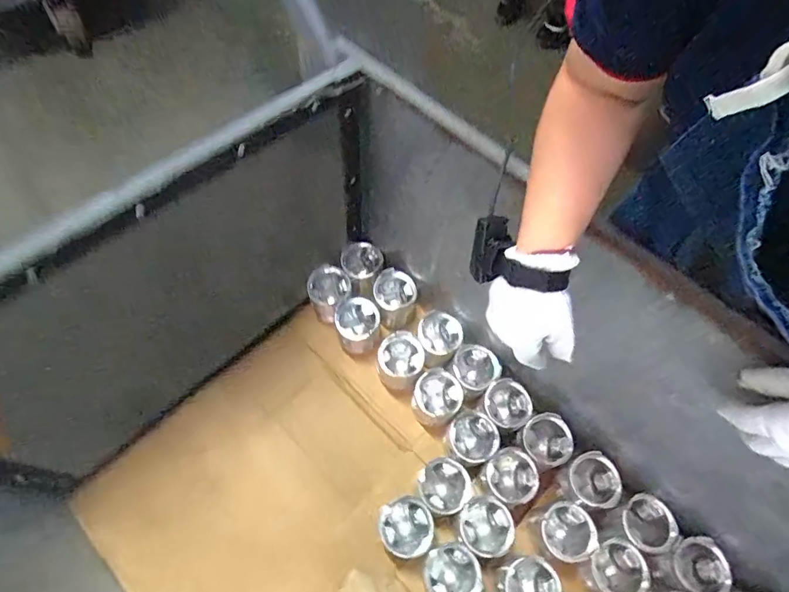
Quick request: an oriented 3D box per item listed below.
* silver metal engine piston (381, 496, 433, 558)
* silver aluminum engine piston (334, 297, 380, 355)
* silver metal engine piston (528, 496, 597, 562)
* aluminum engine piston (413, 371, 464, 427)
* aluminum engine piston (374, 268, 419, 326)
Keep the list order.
[{"bbox_3d":[0.016,0.373,0.737,0.079,0.088,0.083,2,62,-3],"label":"silver metal engine piston"},{"bbox_3d":[-0.073,0.059,0.889,0.080,0.097,0.079,2,62,-3],"label":"silver aluminum engine piston"},{"bbox_3d":[0.274,0.380,0.748,0.081,0.086,0.089,-3,62,-6],"label":"silver metal engine piston"},{"bbox_3d":[0.077,0.187,0.834,0.082,0.085,0.080,2,62,-3],"label":"aluminum engine piston"},{"bbox_3d":[-0.003,0.004,0.922,0.082,0.088,0.084,2,62,-3],"label":"aluminum engine piston"}]

